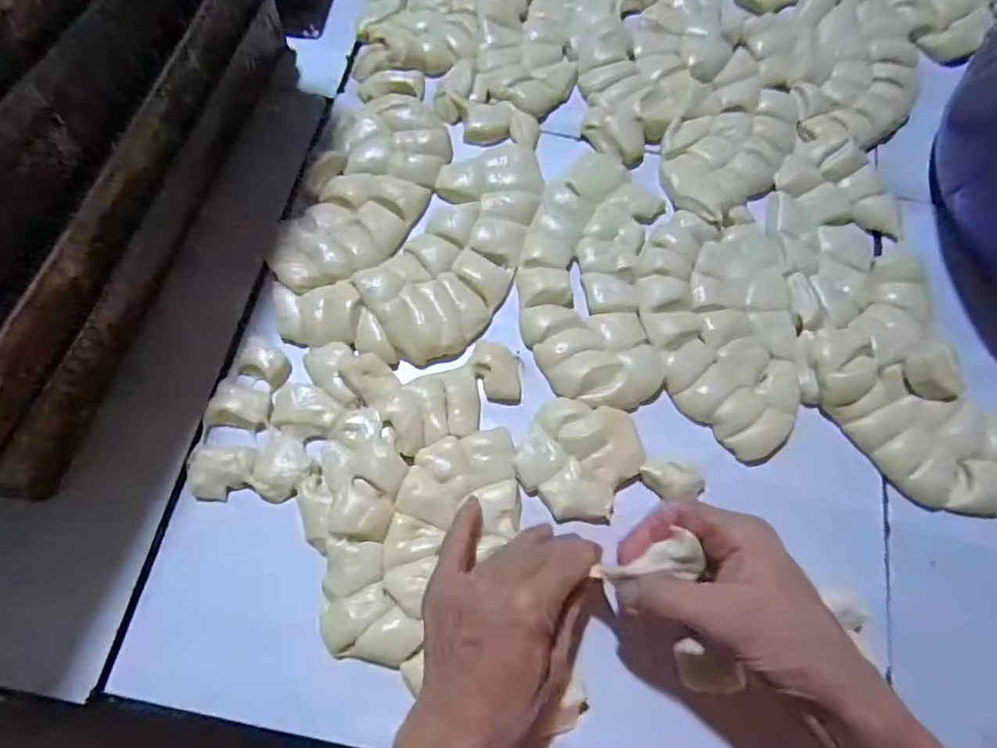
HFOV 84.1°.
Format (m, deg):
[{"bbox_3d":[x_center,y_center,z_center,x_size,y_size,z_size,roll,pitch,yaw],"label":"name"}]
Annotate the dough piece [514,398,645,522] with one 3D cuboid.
[{"bbox_3d":[0.058,0.057,0.396,0.079,0.009,0.084,1,72,-2],"label":"dough piece"}]

